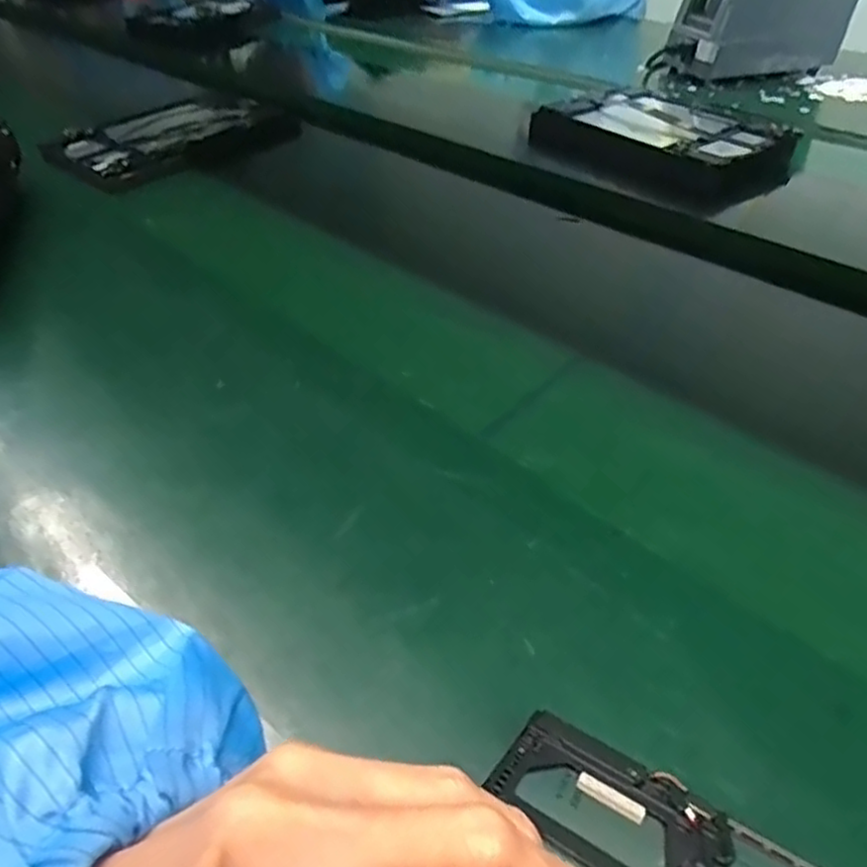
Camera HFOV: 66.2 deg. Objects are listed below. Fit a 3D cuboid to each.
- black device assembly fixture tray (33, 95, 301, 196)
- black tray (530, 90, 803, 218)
[{"bbox_3d":[-0.344,-0.391,0.873,0.265,0.042,0.225,-31,48,-28],"label":"black device assembly fixture tray"},{"bbox_3d":[0.255,-0.326,0.744,0.154,0.071,0.261,-29,47,-26],"label":"black tray"}]

